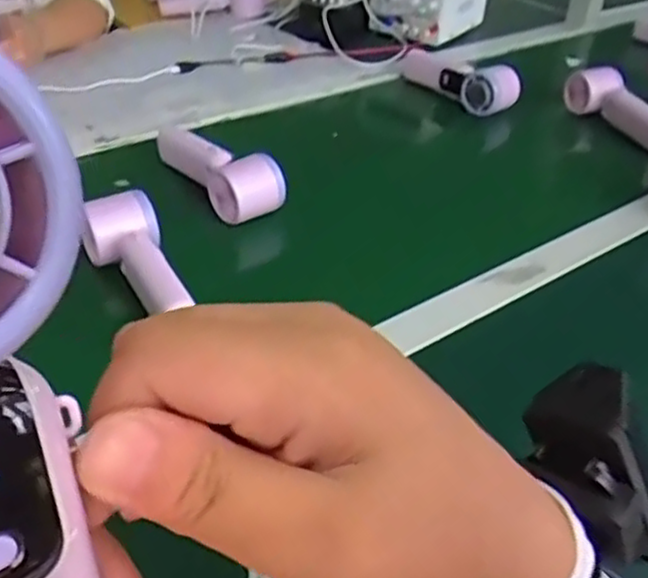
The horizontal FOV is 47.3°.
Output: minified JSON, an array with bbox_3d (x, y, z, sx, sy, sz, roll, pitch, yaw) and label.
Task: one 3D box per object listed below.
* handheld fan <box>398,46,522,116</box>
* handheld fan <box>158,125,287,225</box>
[{"bbox_3d":[0.180,-0.303,1.026,0.056,0.046,0.187,-24,45,-32],"label":"handheld fan"},{"bbox_3d":[-0.108,-0.123,0.738,0.050,0.053,0.169,-25,46,-33],"label":"handheld fan"}]

